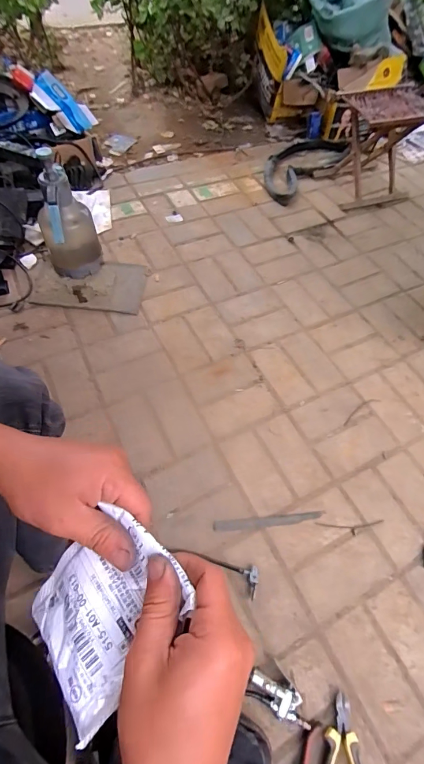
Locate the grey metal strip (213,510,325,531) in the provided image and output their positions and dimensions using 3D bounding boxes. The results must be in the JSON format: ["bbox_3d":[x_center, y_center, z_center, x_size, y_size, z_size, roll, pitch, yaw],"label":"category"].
[{"bbox_3d":[0.120,0.286,0.730,0.229,0.007,0.022,-4,59,-4],"label":"grey metal strip"}]

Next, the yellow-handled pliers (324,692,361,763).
[{"bbox_3d":[0.194,0.565,0.533,0.056,0.027,0.144,10,59,5],"label":"yellow-handled pliers"}]

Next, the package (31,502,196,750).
[{"bbox_3d":[-0.070,0.147,0.239,0.092,0.025,0.100,39,80,28],"label":"package"}]

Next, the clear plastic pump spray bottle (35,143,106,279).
[{"bbox_3d":[-0.393,-0.420,0.964,0.144,0.293,0.186,-21,62,-16],"label":"clear plastic pump spray bottle"}]

